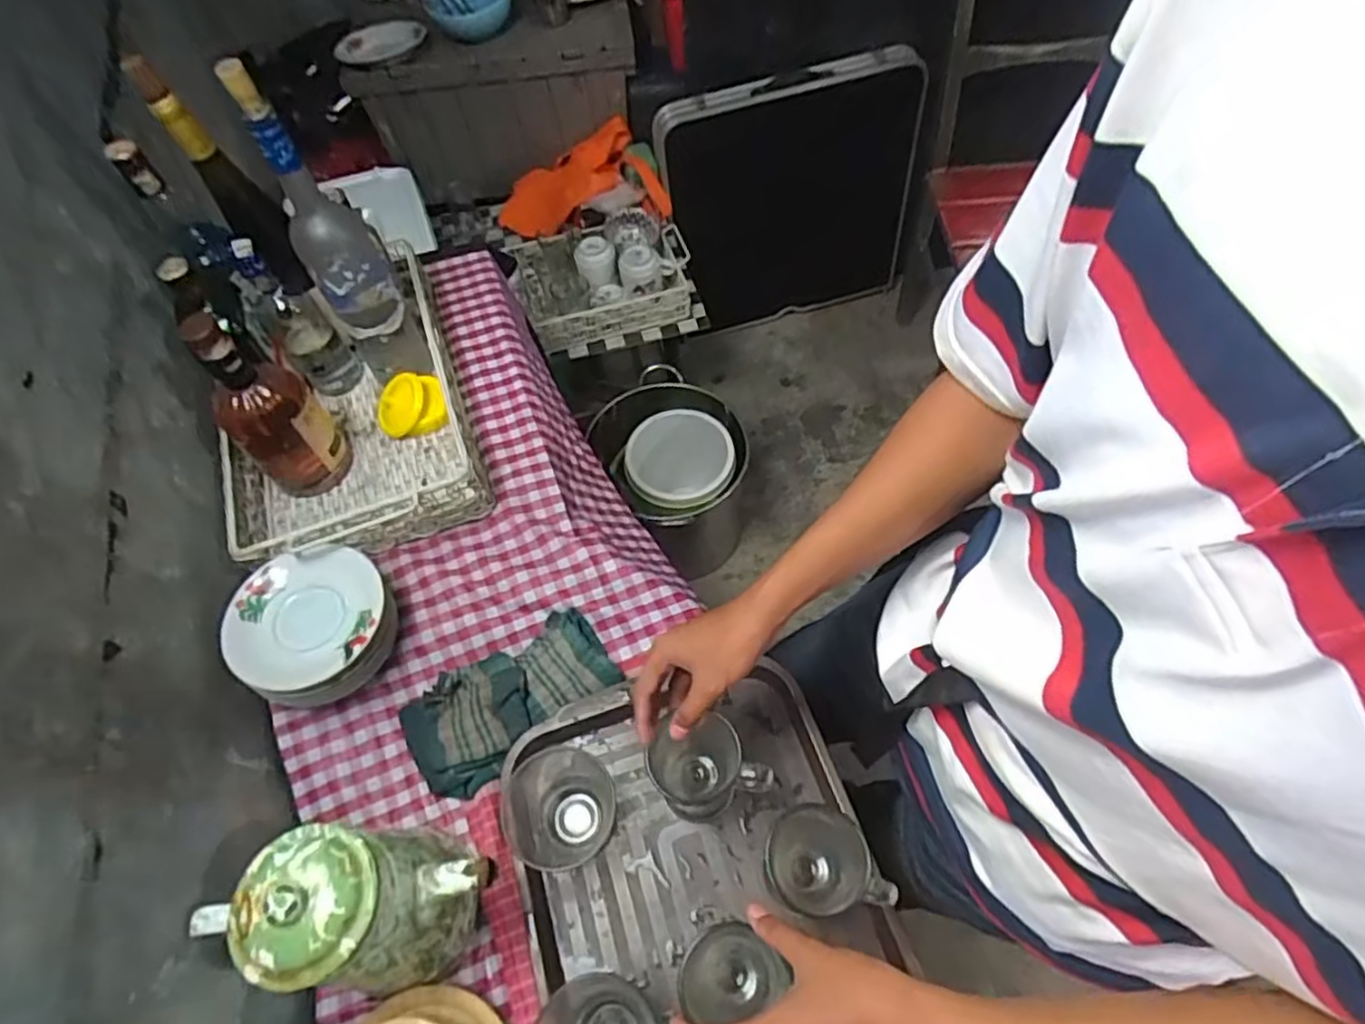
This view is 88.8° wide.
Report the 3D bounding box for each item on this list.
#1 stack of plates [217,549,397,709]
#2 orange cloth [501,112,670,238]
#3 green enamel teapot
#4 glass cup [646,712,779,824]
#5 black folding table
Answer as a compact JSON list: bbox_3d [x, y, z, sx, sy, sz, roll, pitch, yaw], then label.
[{"bbox_3d":[-0.361,0.121,0.702,0.140,0.088,0.141,-21,60,-8],"label":"stack of plates"},{"bbox_3d":[-0.226,-0.757,1.566,0.359,0.134,0.205,-8,59,-1],"label":"orange cloth"},{"bbox_3d":[-0.236,0.301,0.532,0.202,0.205,0.092,-3,59,2],"label":"green enamel teapot"},{"bbox_3d":[0.020,0.222,0.607,0.090,0.128,0.076,-20,60,-8],"label":"glass cup"},{"bbox_3d":[0.271,-0.754,1.750,0.645,0.631,0.066,-20,54,-8],"label":"black folding table"}]

